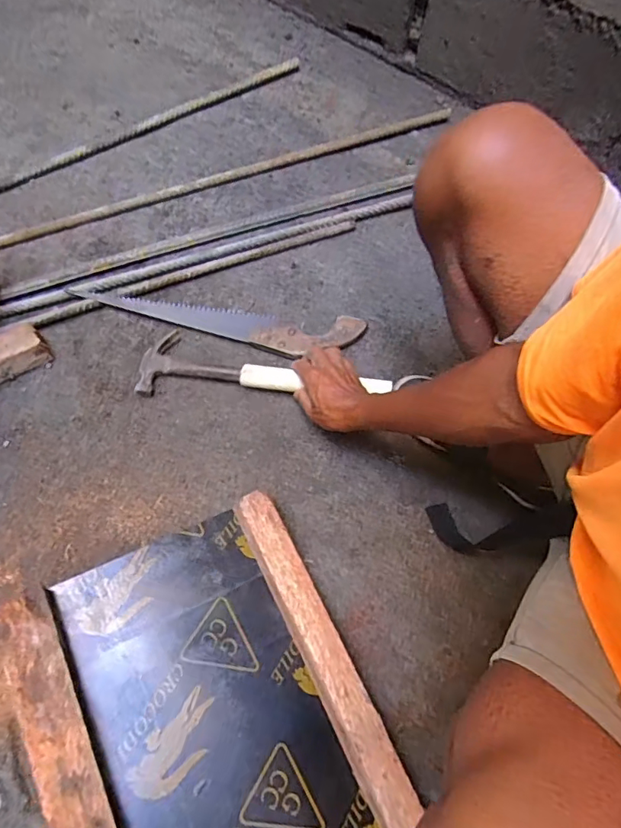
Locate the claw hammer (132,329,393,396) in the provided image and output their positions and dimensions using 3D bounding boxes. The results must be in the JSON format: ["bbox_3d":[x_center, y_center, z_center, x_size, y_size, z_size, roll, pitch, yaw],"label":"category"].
[{"bbox_3d":[-0.070,-0.062,0.721,0.356,0.026,0.101,6,70,6],"label":"claw hammer"}]

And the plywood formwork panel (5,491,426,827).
[{"bbox_3d":[0.010,0.521,0.451,0.305,0.117,0.887,-24,70,-11],"label":"plywood formwork panel"}]

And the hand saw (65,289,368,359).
[{"bbox_3d":[-0.144,-0.137,0.778,0.447,0.019,0.076,6,70,0],"label":"hand saw"}]

